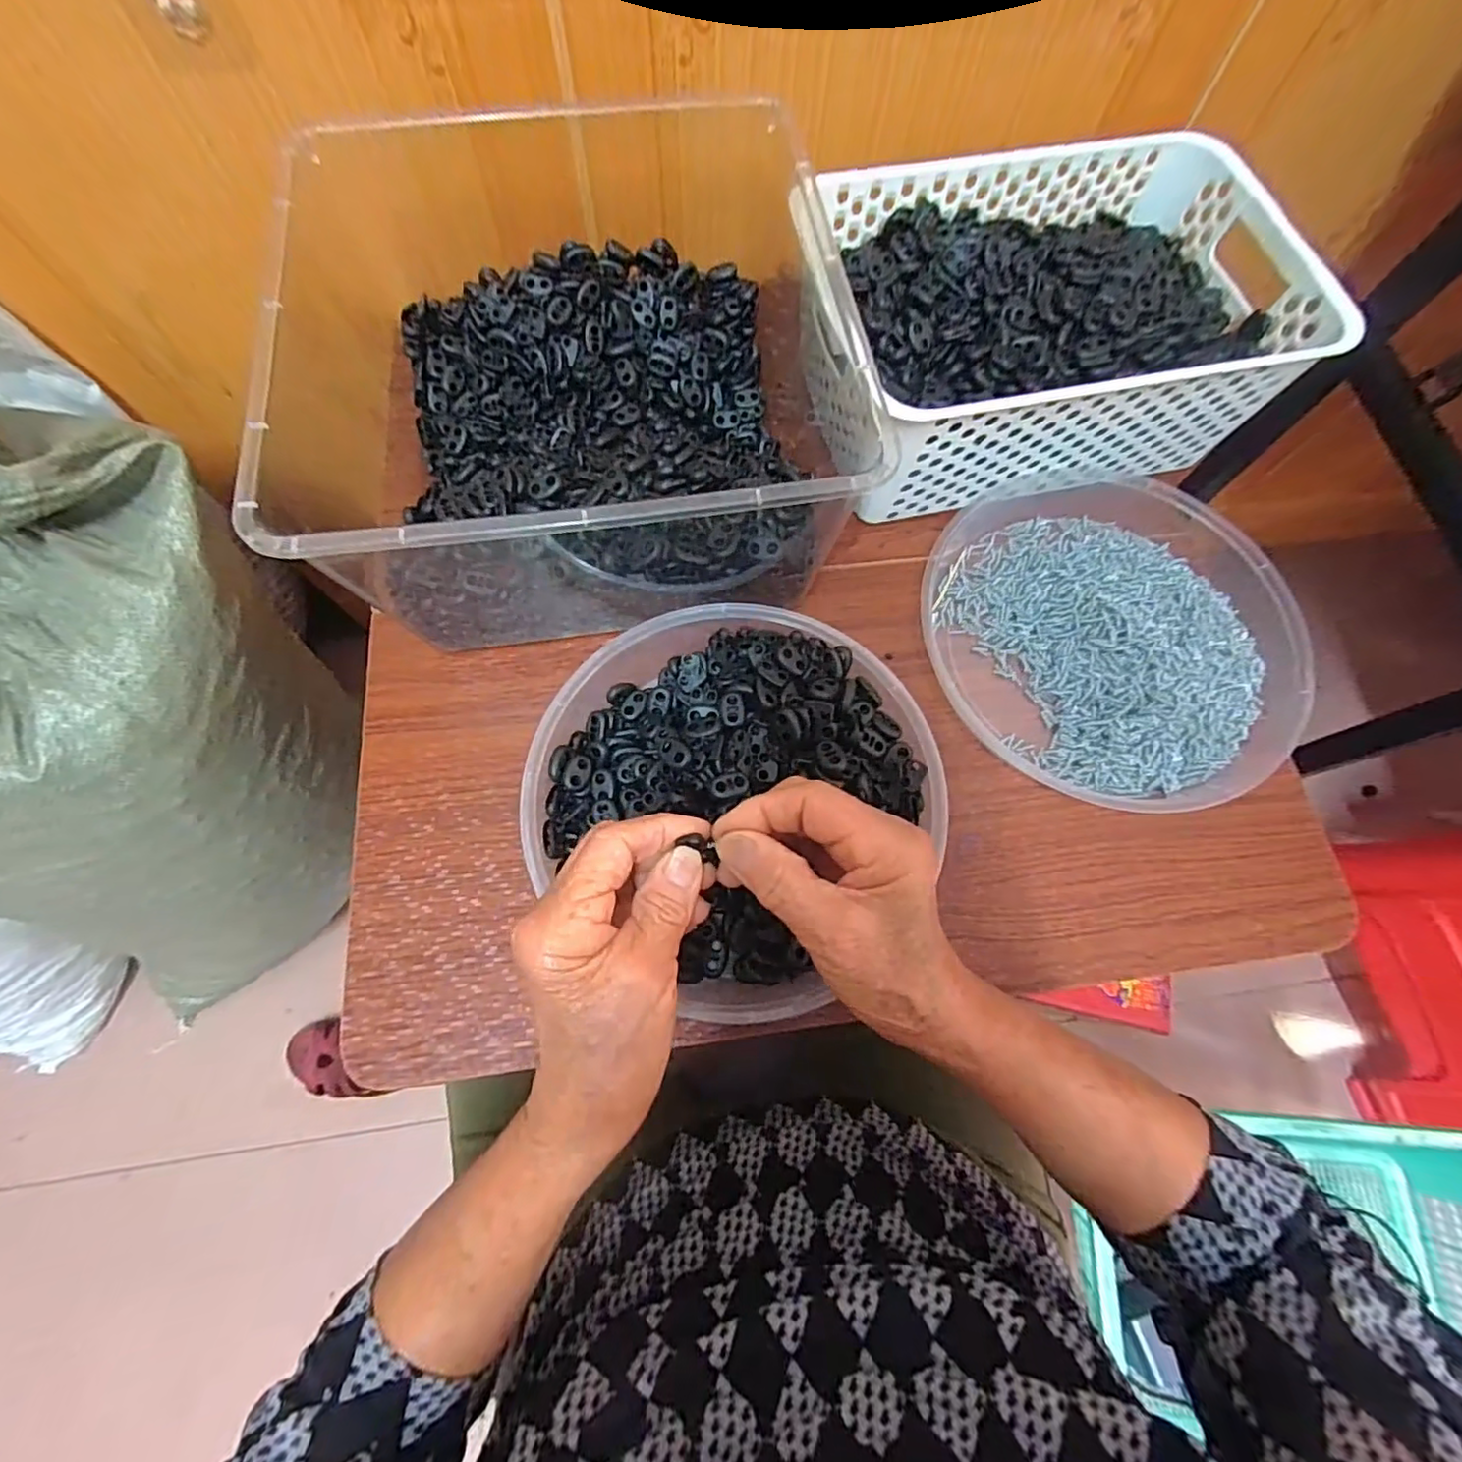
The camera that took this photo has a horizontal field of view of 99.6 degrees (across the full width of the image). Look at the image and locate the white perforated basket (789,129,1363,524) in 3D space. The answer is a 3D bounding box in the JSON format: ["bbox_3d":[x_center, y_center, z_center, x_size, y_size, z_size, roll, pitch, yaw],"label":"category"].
[{"bbox_3d":[0.210,-0.273,0.424,0.288,0.104,0.203,-11,68,-5],"label":"white perforated basket"}]

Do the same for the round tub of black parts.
[{"bbox_3d":[0.001,0.027,0.351,0.215,0.056,0.206,0,67,0],"label":"round tub of black parts"}]

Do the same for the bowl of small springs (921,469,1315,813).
[{"bbox_3d":[0.238,-0.063,0.403,0.224,0.050,0.232,0,67,0],"label":"bowl of small springs"}]

